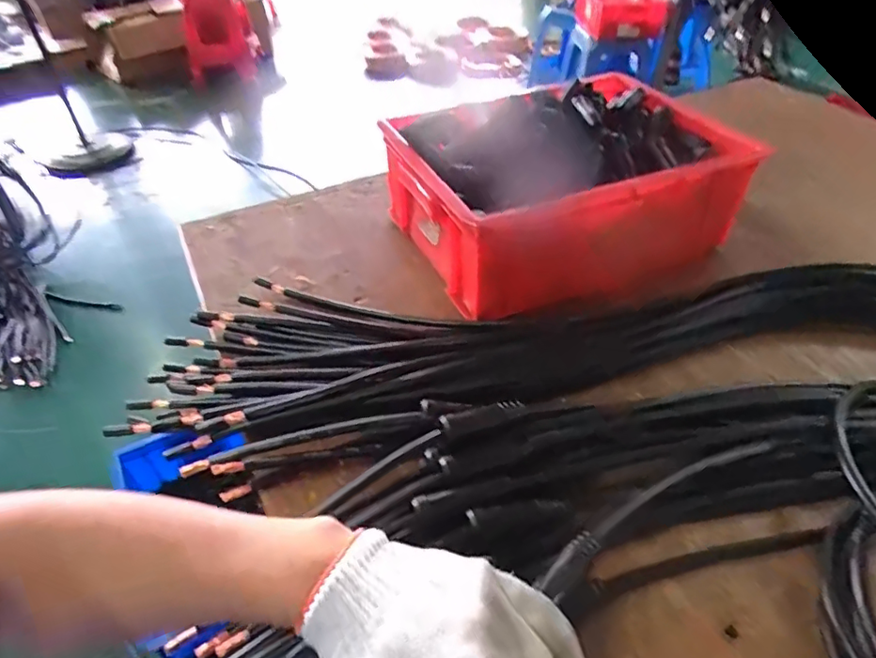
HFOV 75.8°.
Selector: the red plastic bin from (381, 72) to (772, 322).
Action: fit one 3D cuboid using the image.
[{"bbox_3d":[0.161,-0.178,0.720,0.393,0.141,0.313,-14,44,-13],"label":"red plastic bin"}]

